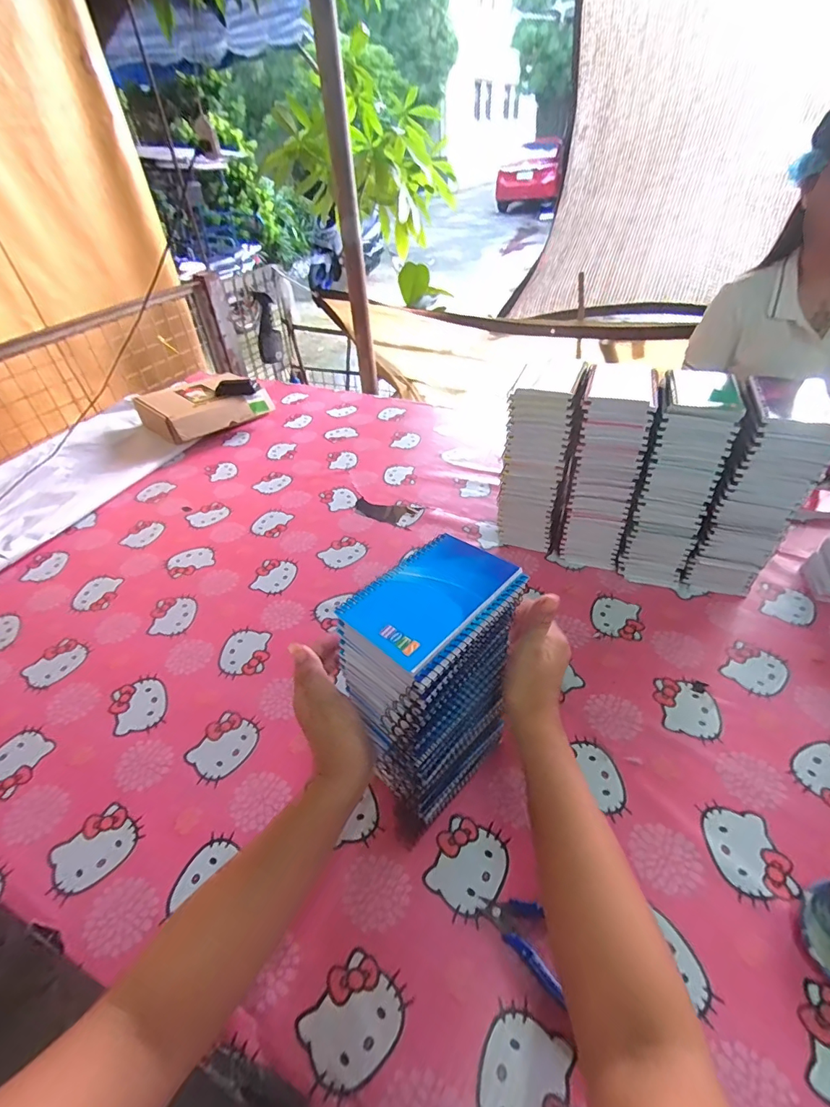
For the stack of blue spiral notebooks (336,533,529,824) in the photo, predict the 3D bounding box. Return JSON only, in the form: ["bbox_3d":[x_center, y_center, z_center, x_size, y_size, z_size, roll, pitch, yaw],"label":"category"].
[{"bbox_3d":[0.016,0.125,0.441,0.142,0.242,0.089,-35,50,-30],"label":"stack of blue spiral notebooks"}]

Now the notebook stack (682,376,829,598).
[{"bbox_3d":[0.496,-0.094,0.687,0.111,0.293,0.177,22,48,26],"label":"notebook stack"}]

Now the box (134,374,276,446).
[{"bbox_3d":[-0.560,-0.393,1.243,0.284,0.094,0.264,-32,49,-28],"label":"box"}]

